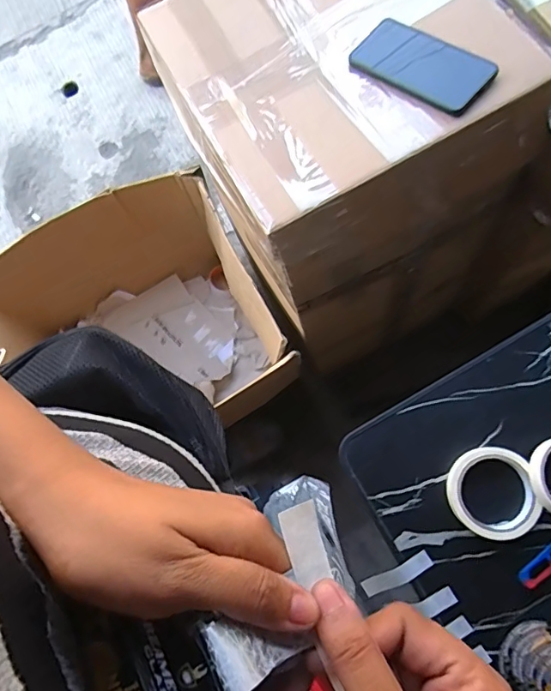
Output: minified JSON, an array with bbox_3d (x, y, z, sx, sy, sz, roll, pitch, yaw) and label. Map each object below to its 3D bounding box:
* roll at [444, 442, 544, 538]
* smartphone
[{"bbox_3d":[0.240,0.165,0.552,0.091,0.023,0.097,0,78,1],"label":"roll"},{"bbox_3d":[0.172,-0.335,0.586,0.164,0.015,0.080,40,81,23],"label":"smartphone"}]

